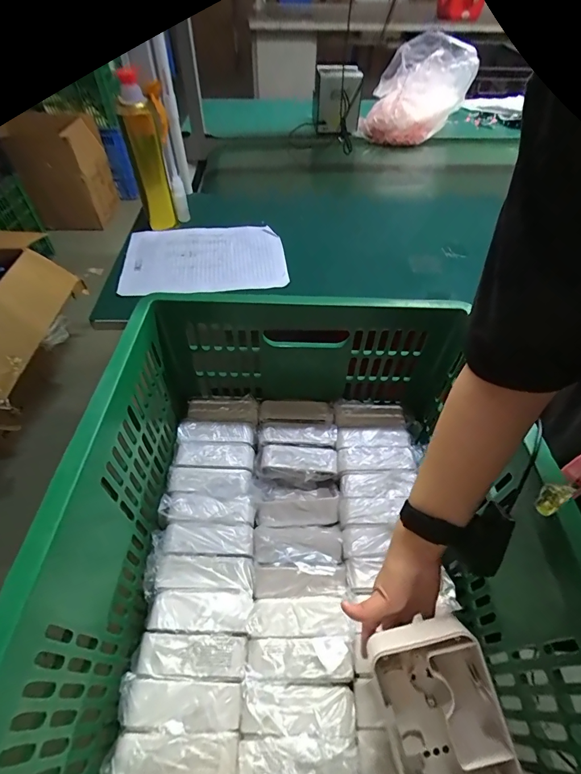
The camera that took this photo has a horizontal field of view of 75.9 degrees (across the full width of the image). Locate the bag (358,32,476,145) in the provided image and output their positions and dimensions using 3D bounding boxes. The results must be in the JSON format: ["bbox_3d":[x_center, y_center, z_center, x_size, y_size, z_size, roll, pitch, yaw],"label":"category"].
[{"bbox_3d":[0.350,-0.813,1.030,0.252,0.222,0.169,23,54,17],"label":"bag"}]

